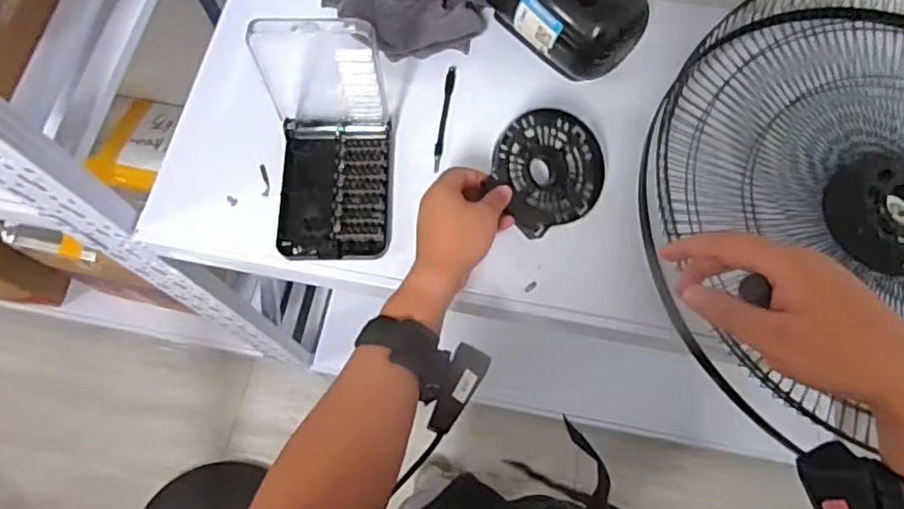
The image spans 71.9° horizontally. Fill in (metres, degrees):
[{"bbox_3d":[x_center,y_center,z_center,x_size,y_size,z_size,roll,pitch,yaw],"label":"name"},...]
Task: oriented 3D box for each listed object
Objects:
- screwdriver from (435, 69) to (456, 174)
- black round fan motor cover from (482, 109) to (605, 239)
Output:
[{"bbox_3d":[-0.008,-0.147,0.674,0.009,0.014,0.127,8,71,3],"label":"screwdriver"},{"bbox_3d":[0.094,-0.085,0.609,0.113,0.015,0.110,2,83,-18],"label":"black round fan motor cover"}]

